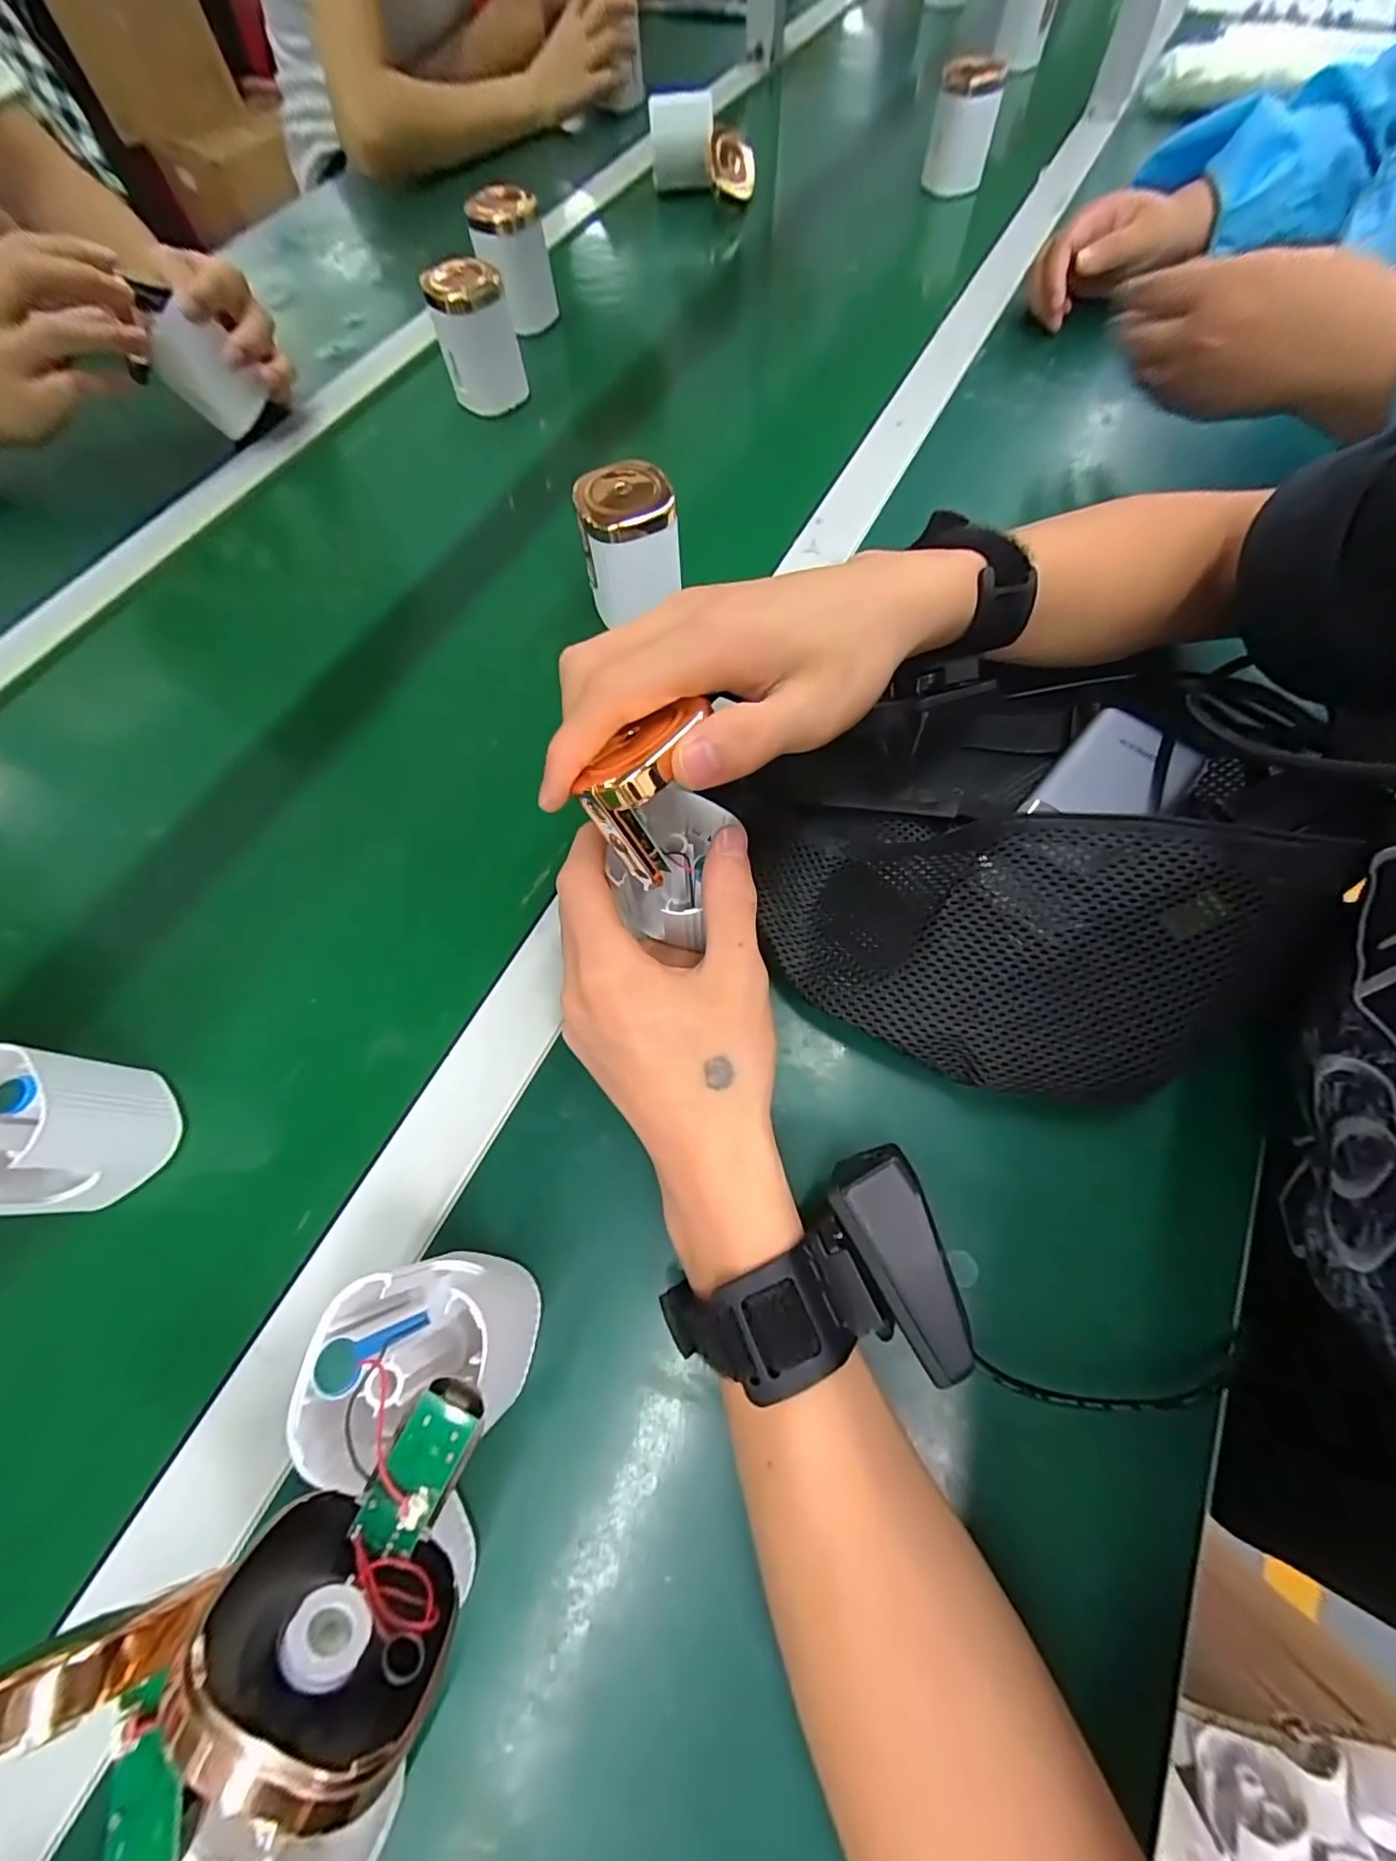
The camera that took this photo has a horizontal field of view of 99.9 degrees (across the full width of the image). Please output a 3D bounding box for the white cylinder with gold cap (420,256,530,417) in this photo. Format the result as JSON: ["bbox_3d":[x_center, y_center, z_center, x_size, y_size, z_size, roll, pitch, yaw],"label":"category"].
[{"bbox_3d":[-0.177,-0.467,0.461,0.054,0.067,0.049,24,72,11],"label":"white cylinder with gold cap"}]

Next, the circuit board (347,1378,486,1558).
[{"bbox_3d":[-0.077,0.147,0.161,0.022,0.009,0.039,25,72,11],"label":"circuit board"}]

